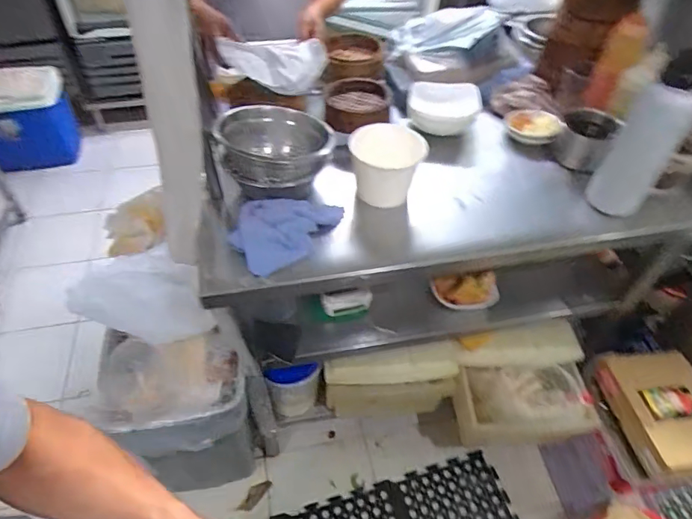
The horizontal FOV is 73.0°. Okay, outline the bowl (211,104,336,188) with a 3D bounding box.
[{"bbox_3d":[-0.130,-0.204,0.866,0.200,0.091,0.197,1,48,-1],"label":"bowl"}]

